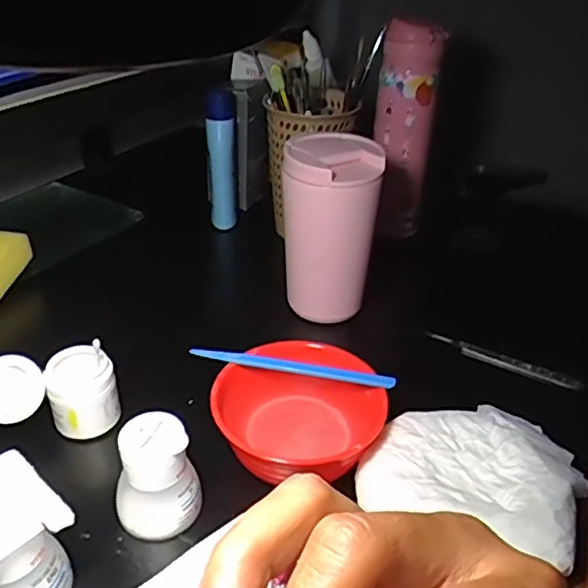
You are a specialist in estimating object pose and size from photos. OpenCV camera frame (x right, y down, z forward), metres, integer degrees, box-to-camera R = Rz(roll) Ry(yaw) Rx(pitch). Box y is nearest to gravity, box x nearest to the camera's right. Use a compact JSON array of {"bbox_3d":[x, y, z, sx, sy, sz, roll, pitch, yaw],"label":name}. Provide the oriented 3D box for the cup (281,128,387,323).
[{"bbox_3d":[0.031,-0.058,0.536,0.077,0.144,0.080,2,33,-2],"label":"cup"}]

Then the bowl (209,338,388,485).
[{"bbox_3d":[0.000,0.077,0.414,0.110,0.043,0.092,-4,33,-12],"label":"bowl"}]

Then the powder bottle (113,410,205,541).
[{"bbox_3d":[-0.080,0.109,0.361,0.048,0.066,0.042,-11,35,-22],"label":"powder bottle"}]

